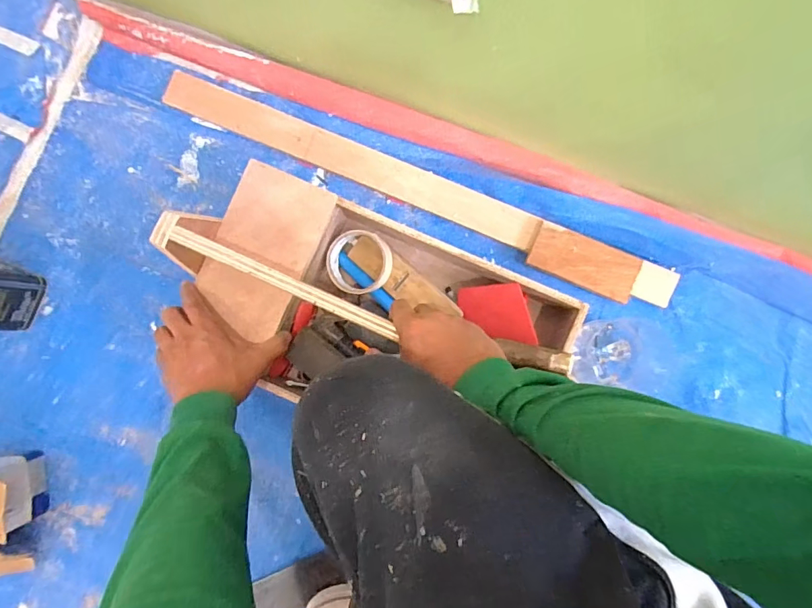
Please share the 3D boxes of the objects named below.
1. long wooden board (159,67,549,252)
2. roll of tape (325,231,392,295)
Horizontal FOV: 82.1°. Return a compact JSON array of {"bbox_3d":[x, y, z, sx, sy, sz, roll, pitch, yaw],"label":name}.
[{"bbox_3d":[-0.078,-0.208,0.676,0.561,0.023,0.052,23,89,1],"label":"long wooden board"},{"bbox_3d":[-0.063,-0.057,0.632,0.087,0.025,0.083,1,95,15],"label":"roll of tape"}]

